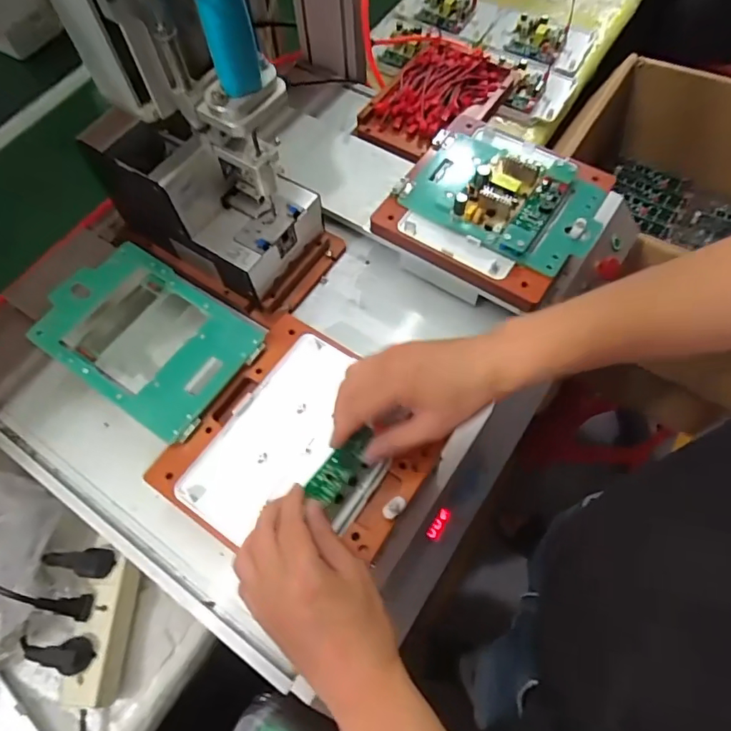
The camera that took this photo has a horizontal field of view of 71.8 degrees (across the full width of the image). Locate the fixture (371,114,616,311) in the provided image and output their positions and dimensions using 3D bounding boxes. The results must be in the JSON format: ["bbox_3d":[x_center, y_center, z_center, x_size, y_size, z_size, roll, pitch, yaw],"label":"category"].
[{"bbox_3d":[0.148,-0.179,0.549,0.213,0.048,0.197,32,67,15],"label":"fixture"}]

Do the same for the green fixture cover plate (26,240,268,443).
[{"bbox_3d":[-0.210,-0.031,0.478,0.201,0.013,0.134,31,69,15],"label":"green fixture cover plate"}]

